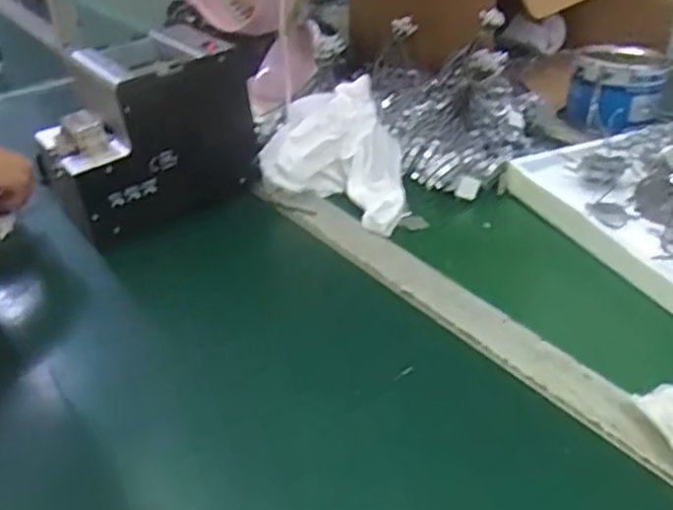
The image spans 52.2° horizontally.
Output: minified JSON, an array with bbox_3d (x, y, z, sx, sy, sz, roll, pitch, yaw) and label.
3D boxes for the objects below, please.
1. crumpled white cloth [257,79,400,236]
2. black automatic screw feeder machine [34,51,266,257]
[{"bbox_3d":[-0.005,-0.096,0.661,0.137,0.096,0.139,-1,31,1],"label":"crumpled white cloth"},{"bbox_3d":[-0.179,-0.109,0.660,0.185,0.145,0.108,-24,38,-32],"label":"black automatic screw feeder machine"}]

